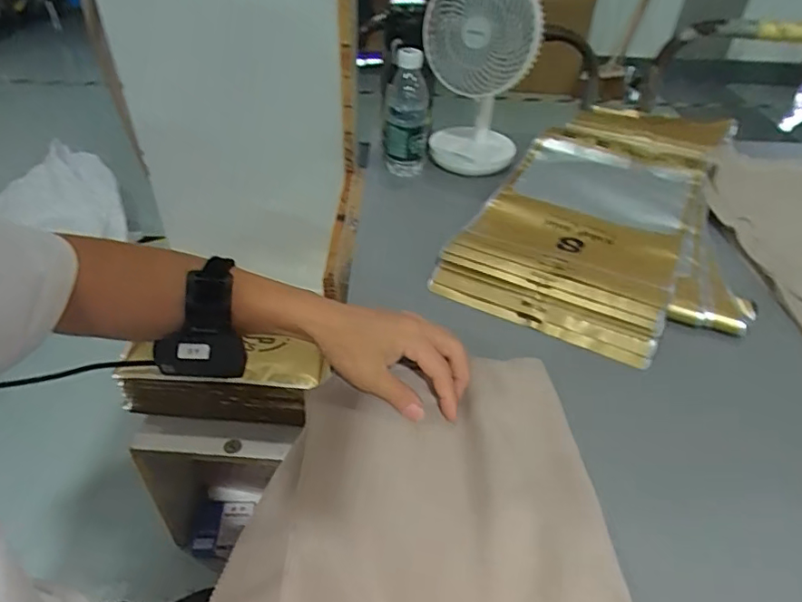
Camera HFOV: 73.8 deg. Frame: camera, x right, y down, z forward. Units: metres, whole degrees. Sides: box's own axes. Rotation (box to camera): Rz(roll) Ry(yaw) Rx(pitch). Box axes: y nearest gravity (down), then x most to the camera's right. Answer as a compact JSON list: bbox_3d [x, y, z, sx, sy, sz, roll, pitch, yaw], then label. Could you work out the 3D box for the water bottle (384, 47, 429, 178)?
[{"bbox_3d":[0.008,-0.275,0.785,0.064,0.174,0.056,2,40,0],"label":"water bottle"}]

